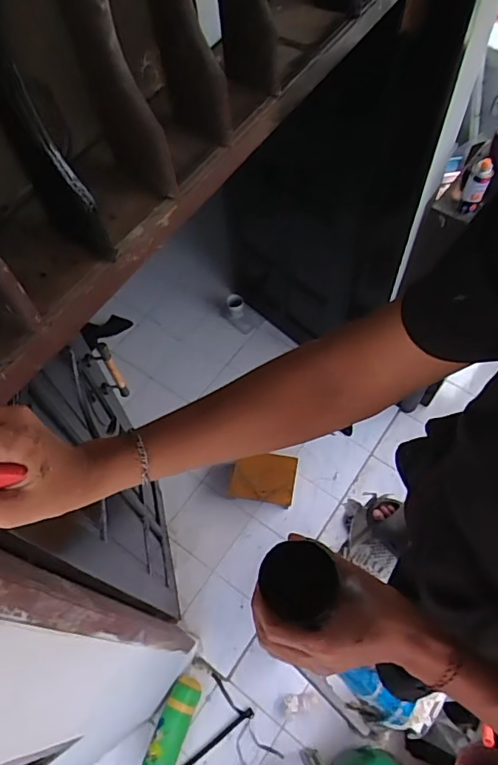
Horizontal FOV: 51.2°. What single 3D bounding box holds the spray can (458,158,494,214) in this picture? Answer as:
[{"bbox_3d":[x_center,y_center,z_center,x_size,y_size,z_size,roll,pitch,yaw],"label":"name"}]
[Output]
[{"bbox_3d":[0.669,-0.578,1.528,0.058,0.164,0.056,18,61,13],"label":"spray can"}]

